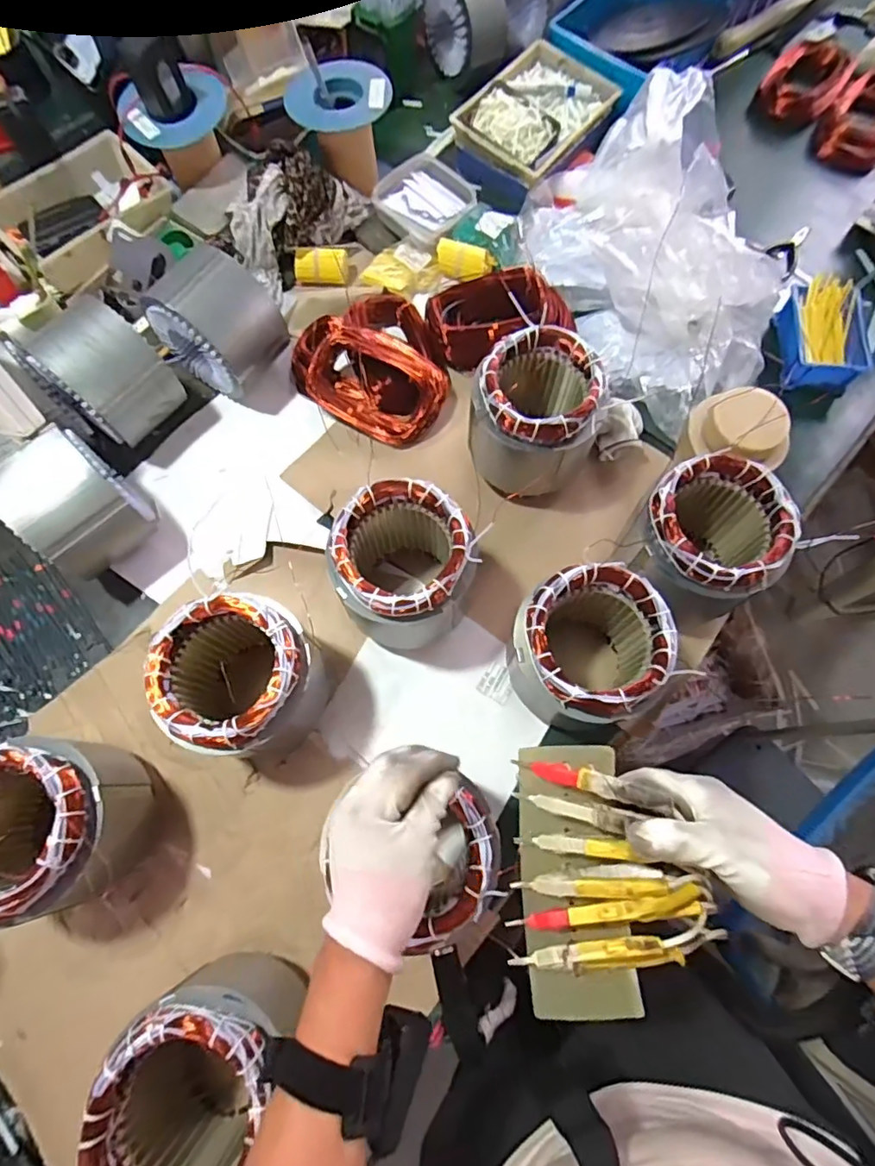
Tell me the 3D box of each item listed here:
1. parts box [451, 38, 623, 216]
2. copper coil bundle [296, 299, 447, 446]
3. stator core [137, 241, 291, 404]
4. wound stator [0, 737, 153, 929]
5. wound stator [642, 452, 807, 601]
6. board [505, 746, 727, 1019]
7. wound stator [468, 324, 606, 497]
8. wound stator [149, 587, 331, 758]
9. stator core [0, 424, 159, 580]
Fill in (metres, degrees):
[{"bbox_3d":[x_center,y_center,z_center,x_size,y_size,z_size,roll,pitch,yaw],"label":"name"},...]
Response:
[{"bbox_3d":[0.158,-0.760,0.914,0.192,0.079,0.296,35,75,10],"label":"parts box"},{"bbox_3d":[-0.088,-0.297,0.777,0.202,0.069,0.228,-25,73,-8],"label":"copper coil bundle"},{"bbox_3d":[-0.291,-0.342,0.748,0.132,0.157,0.116,32,75,9],"label":"stator core"},{"bbox_3d":[-0.372,0.234,0.542,0.133,0.164,0.137,0,72,0],"label":"wound stator"},{"bbox_3d":[0.292,-0.038,0.630,0.137,0.171,0.140,0,71,0],"label":"wound stator"},{"bbox_3d":[0.125,0.206,0.392,0.128,0.044,0.171,0,71,0],"label":"board"},{"bbox_3d":[0.117,-0.206,0.683,0.138,0.145,0.144,0,72,0],"label":"wound stator"},{"bbox_3d":[-0.202,0.105,0.587,0.145,0.170,0.141,0,71,0],"label":"wound stator"},{"bbox_3d":[-0.444,-0.100,0.675,0.114,0.141,0.158,-43,76,-13],"label":"stator core"}]

